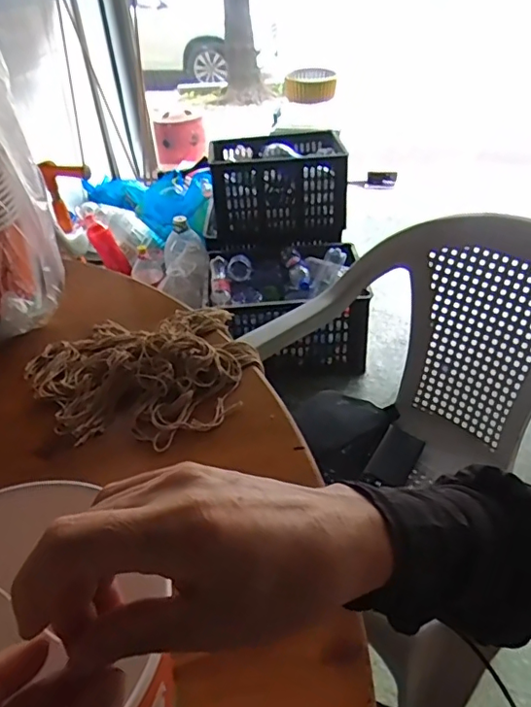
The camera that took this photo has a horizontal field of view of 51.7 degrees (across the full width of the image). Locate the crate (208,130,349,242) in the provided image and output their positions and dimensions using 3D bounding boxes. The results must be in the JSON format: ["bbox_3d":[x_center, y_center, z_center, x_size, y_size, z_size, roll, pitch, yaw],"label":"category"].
[{"bbox_3d":[0.045,-0.566,1.863,0.442,0.261,0.281,0,39,4],"label":"crate"}]

